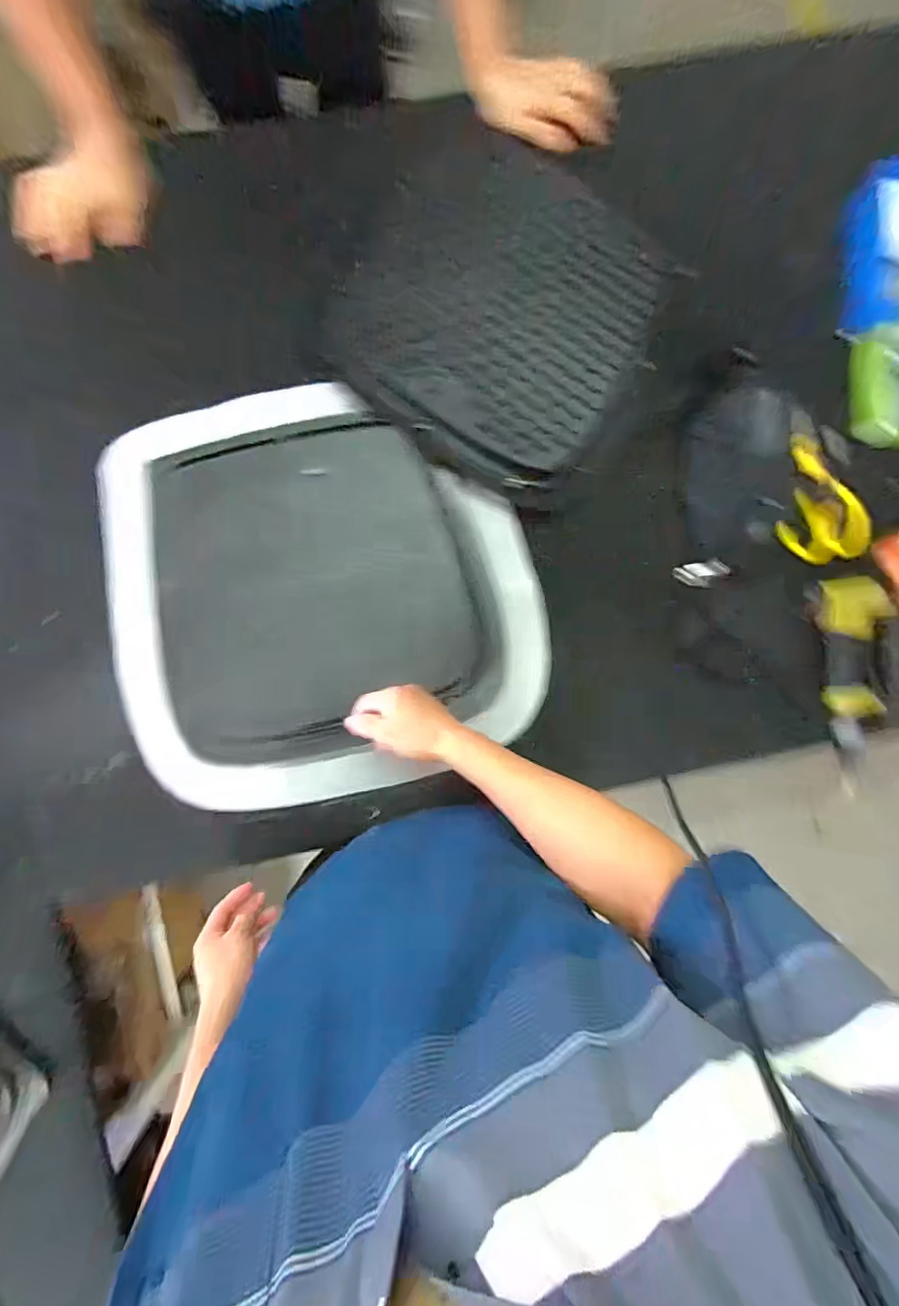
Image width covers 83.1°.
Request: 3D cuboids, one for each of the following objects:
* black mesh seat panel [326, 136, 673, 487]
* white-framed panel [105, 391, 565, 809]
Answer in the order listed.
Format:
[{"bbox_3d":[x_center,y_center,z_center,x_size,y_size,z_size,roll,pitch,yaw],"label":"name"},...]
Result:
[{"bbox_3d":[0.067,-0.461,0.661,0.401,0.052,0.403,30,90,-1],"label":"black mesh seat panel"},{"bbox_3d":[-0.164,-0.076,0.692,0.548,0.109,0.542,-15,90,-1],"label":"white-framed panel"}]

